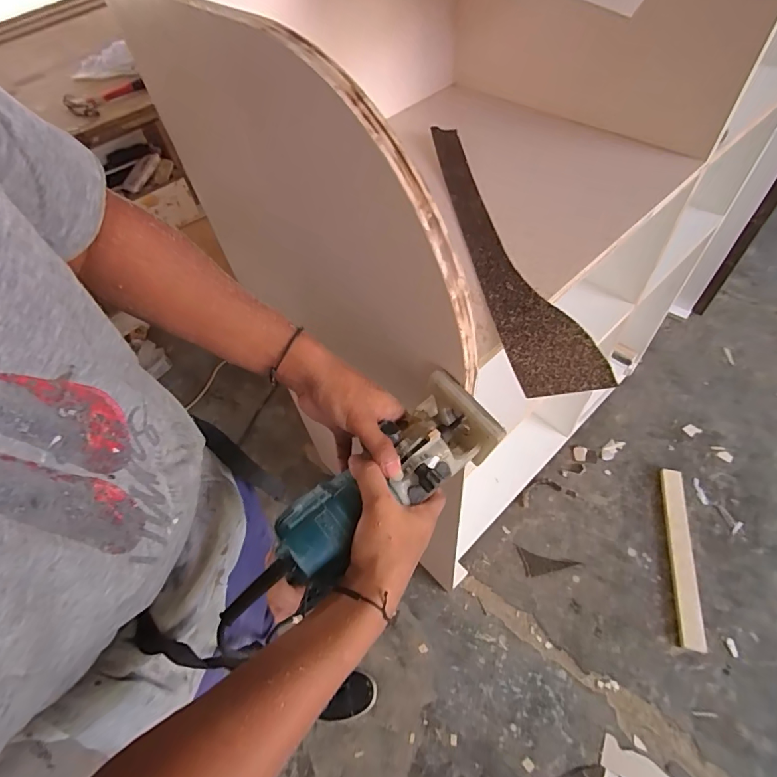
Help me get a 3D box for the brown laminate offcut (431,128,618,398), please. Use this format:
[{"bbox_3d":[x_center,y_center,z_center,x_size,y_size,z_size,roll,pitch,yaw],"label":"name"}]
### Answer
[{"bbox_3d":[0.146,-0.200,0.576,0.088,0.027,0.516,-9,54,0],"label":"brown laminate offcut"}]

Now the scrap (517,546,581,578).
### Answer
[{"bbox_3d":[0.435,0.492,1.202,0.163,0.004,0.073,13,57,12],"label":"scrap"}]

